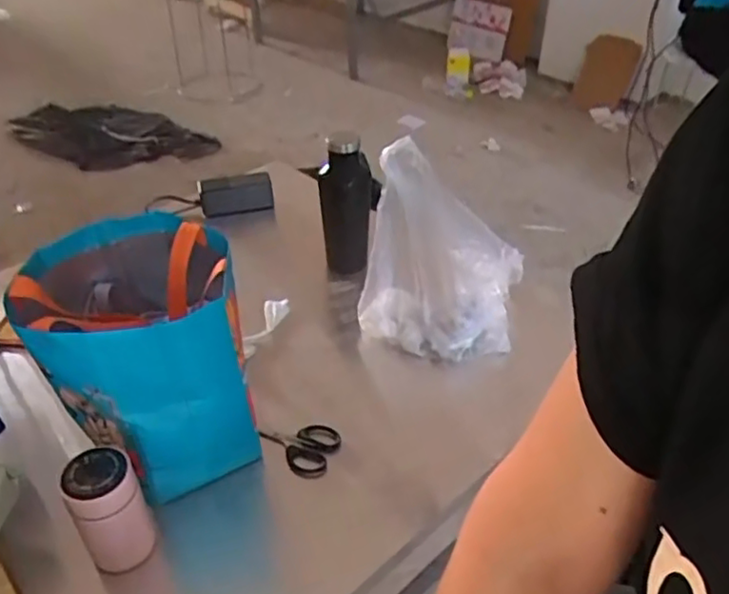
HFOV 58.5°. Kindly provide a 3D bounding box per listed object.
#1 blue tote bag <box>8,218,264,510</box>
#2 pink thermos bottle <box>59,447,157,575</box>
[{"bbox_3d":[-0.245,0.052,0.731,0.198,0.229,0.232,-13,40,-14],"label":"blue tote bag"},{"bbox_3d":[-0.243,0.206,0.631,0.063,0.125,0.059,-21,42,-22],"label":"pink thermos bottle"}]

